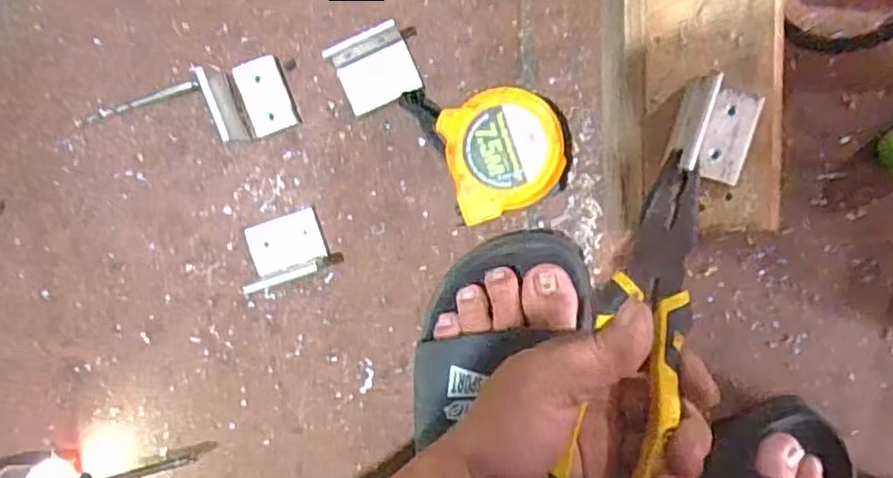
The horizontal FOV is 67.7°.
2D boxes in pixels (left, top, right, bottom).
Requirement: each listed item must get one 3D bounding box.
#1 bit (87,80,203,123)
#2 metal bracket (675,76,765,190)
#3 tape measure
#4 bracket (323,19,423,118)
[{"bbox_3d":[-0.196,-0.088,0.425,0.077,0.004,0.007,-16,96,4],"label":"bit"},{"bbox_3d":[0.132,-0.052,0.319,0.042,0.039,0.045,0,96,2],"label":"metal bracket"},{"bbox_3d":[0.030,-0.059,0.402,0.086,0.043,0.084,-18,96,4],"label":"tape measure"},{"bbox_3d":[-0.044,-0.104,0.407,0.047,0.035,0.043,-24,95,4],"label":"bracket"}]

